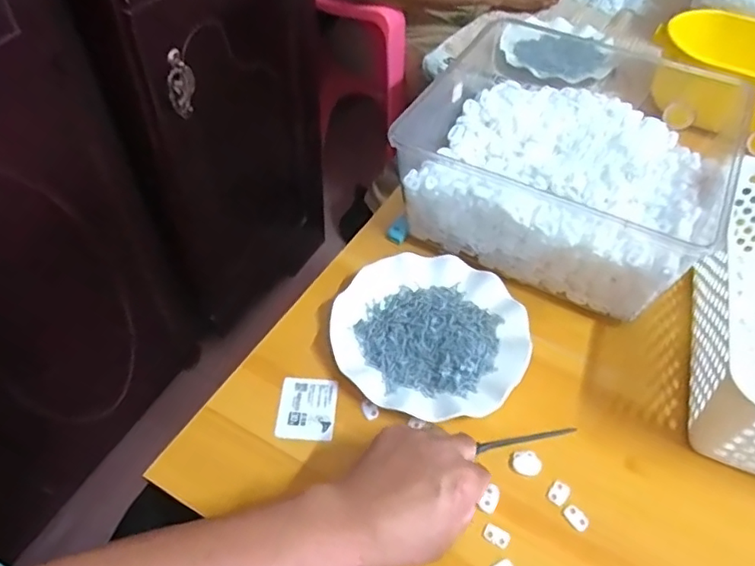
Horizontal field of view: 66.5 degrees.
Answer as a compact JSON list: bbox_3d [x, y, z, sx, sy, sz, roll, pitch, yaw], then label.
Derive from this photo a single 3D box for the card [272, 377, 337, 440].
[{"bbox_3d":[-0.063,0.111,0.514,0.050,0.004,0.060,4,49,1],"label":"card"}]

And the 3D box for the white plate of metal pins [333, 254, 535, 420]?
[{"bbox_3d":[0.051,0.047,0.553,0.180,0.022,0.178,1,49,-2],"label":"white plate of metal pins"}]

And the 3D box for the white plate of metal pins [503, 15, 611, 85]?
[{"bbox_3d":[0.282,-0.364,0.908,0.168,0.021,0.187,13,50,8],"label":"white plate of metal pins"}]

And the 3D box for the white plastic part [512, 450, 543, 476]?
[{"bbox_3d":[0.125,0.150,0.482,0.023,0.004,0.020,3,49,0],"label":"white plastic part"}]

